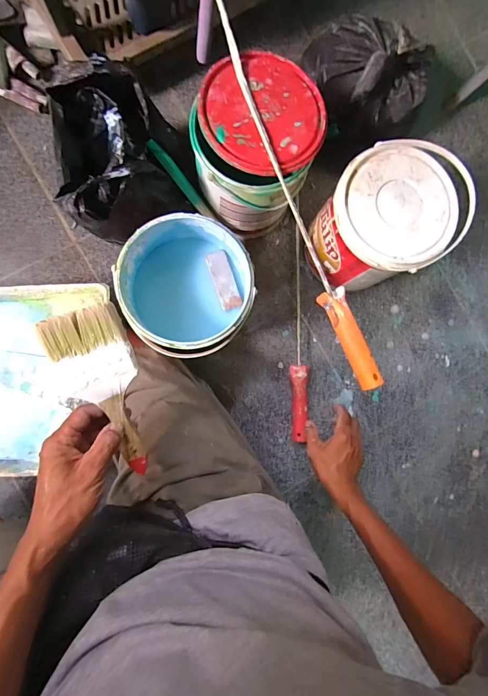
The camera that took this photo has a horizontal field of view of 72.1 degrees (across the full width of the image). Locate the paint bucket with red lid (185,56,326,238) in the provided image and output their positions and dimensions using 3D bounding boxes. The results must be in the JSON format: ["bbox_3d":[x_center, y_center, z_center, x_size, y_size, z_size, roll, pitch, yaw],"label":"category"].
[{"bbox_3d":[0.015,-0.315,0.548,0.175,0.169,0.194,23,85,-4],"label":"paint bucket with red lid"}]

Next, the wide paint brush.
[{"bbox_3d":[-0.137,0.050,0.332,0.070,0.008,0.177,-14,111,-15],"label":"wide paint brush"}]

